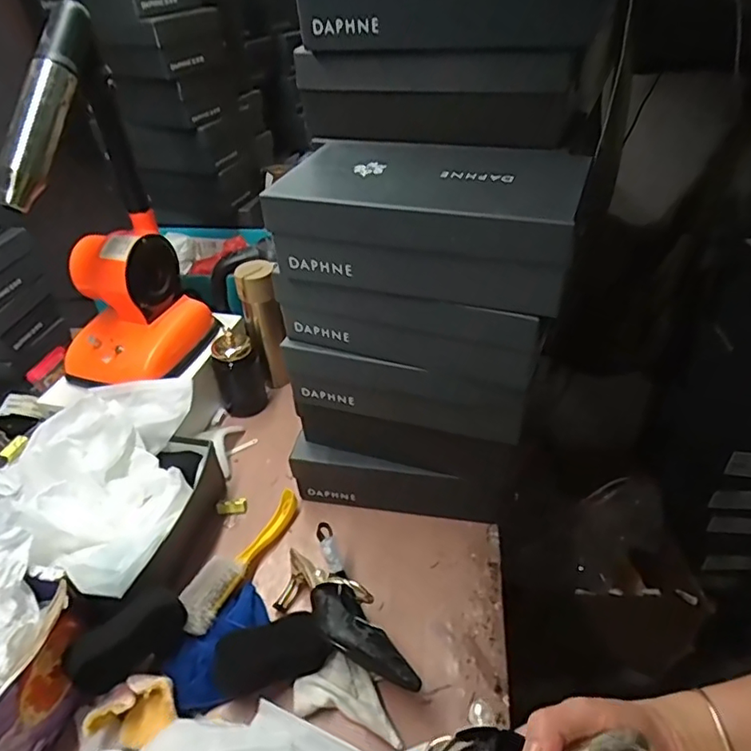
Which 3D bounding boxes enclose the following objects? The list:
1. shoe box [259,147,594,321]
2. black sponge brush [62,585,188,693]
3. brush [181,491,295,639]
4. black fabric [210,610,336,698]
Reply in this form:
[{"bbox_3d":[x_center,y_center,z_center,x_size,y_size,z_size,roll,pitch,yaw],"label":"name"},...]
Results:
[{"bbox_3d":[0.056,-0.165,0.586,0.292,0.099,0.156,12,42,19],"label":"shoe box"},{"bbox_3d":[-0.279,0.295,0.637,0.126,0.073,0.034,-29,45,-28],"label":"black sponge brush"},{"bbox_3d":[-0.178,0.240,0.764,0.047,0.054,0.232,14,42,20],"label":"brush"},{"bbox_3d":[-0.120,0.317,0.655,0.129,0.028,0.064,-12,40,-10],"label":"black fabric"}]

